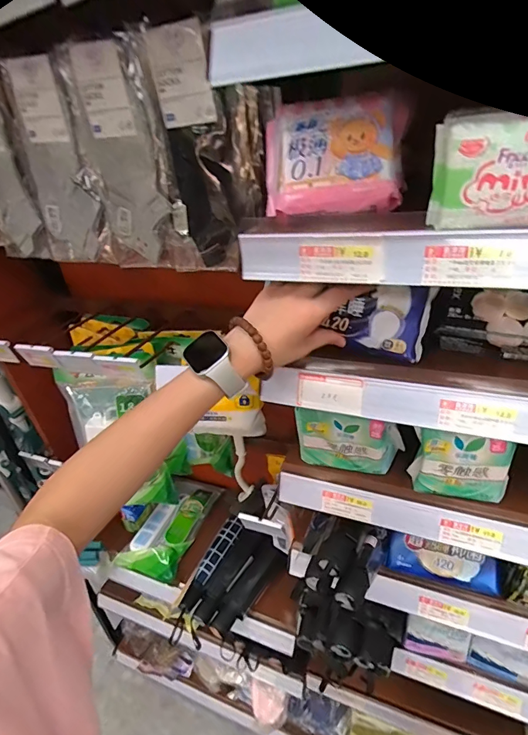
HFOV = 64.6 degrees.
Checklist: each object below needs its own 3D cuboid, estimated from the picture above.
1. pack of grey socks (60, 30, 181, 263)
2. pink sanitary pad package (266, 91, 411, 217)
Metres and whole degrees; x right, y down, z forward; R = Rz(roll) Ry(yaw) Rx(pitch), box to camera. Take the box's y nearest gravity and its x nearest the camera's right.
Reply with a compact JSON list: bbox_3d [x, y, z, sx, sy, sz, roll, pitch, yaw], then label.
[{"bbox_3d":[-0.169,-0.241,0.510,0.112,0.250,0.018,5,38,18],"label":"pack of grey socks"},{"bbox_3d":[0.062,-0.185,0.375,0.120,0.092,0.048,-1,4,14],"label":"pink sanitary pad package"}]

